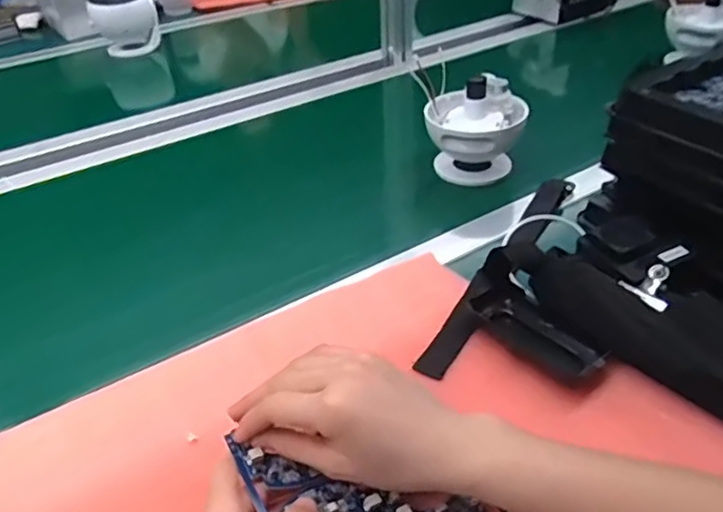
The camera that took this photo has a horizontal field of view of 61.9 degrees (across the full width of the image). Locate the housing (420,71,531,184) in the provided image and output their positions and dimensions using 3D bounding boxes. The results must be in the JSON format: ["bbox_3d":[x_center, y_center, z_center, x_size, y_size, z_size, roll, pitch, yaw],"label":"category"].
[{"bbox_3d":[0.135,-0.148,0.725,0.114,0.115,0.085,5,37,9],"label":"housing"}]

